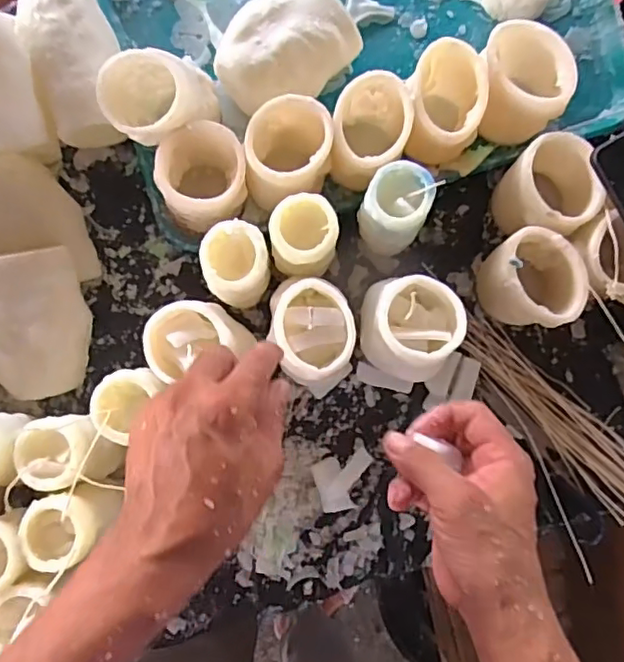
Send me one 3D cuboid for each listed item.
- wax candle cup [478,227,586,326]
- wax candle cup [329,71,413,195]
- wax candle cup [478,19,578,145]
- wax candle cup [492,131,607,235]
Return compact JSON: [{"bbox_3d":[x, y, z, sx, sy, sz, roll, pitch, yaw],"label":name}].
[{"bbox_3d":[0.177,-0.041,0.491,0.064,0.078,0.070,0,87,-2],"label":"wax candle cup"},{"bbox_3d":[0.046,-0.158,0.493,0.061,0.079,0.081,8,87,-2],"label":"wax candle cup"},{"bbox_3d":[0.169,-0.202,0.490,0.060,0.069,0.081,-38,89,-3],"label":"wax candle cup"},{"bbox_3d":[0.192,-0.113,0.493,0.059,0.079,0.077,-21,88,-3],"label":"wax candle cup"}]

